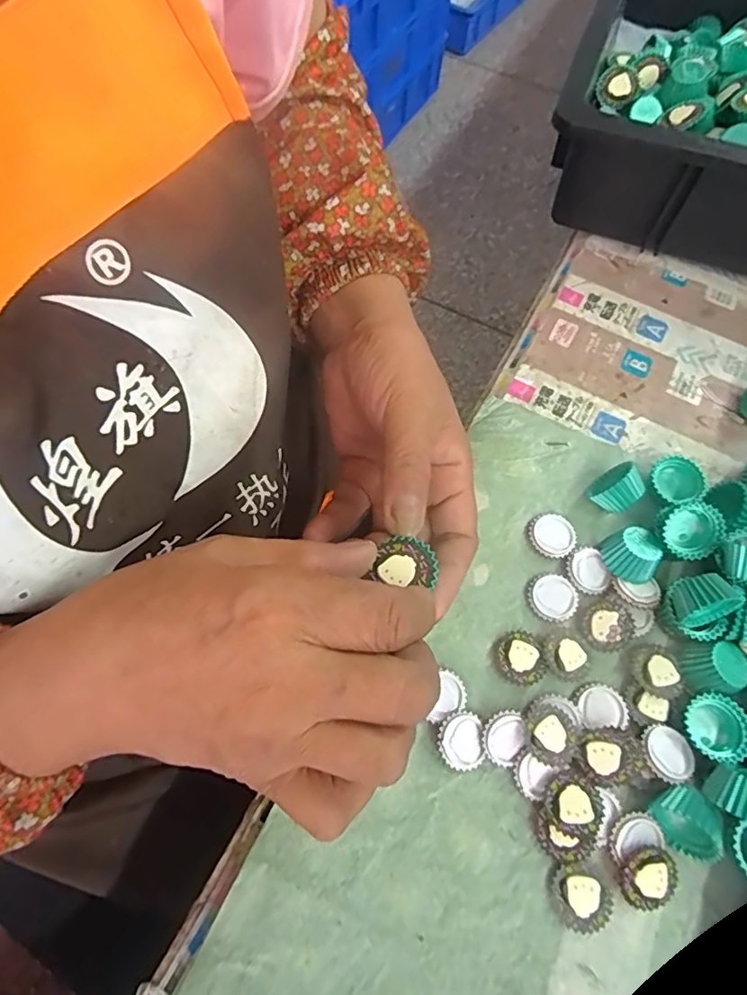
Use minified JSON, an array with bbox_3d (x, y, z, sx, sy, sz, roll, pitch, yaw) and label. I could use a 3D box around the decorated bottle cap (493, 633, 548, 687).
[{"bbox_3d":[0.080,0.088,0.302,0.026,0.006,0.027,0,66,0],"label":"decorated bottle cap"}]

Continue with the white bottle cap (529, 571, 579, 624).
[{"bbox_3d":[0.103,0.057,0.316,0.027,0.004,0.027,0,66,0],"label":"white bottle cap"}]

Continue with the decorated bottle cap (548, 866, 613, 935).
[{"bbox_3d":[0.097,0.189,0.259,0.029,0.005,0.024,23,68,9],"label":"decorated bottle cap"}]

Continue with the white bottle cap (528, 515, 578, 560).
[{"bbox_3d":[0.107,0.022,0.331,0.026,0.005,0.027,0,66,0],"label":"white bottle cap"}]

